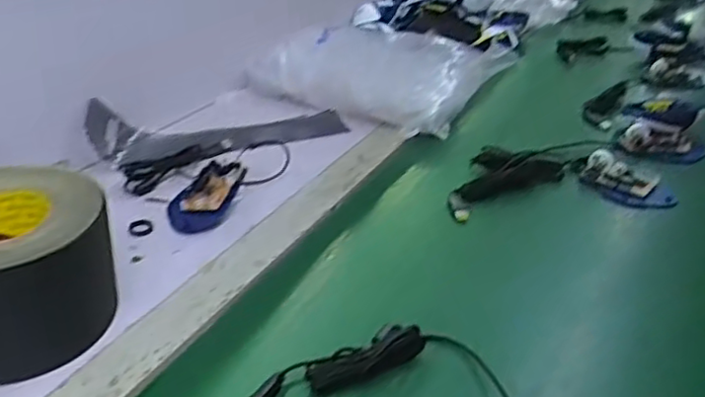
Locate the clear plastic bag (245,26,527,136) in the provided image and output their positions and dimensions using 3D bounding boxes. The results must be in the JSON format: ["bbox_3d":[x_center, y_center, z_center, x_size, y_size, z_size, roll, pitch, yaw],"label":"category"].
[{"bbox_3d":[0.043,-0.208,1.052,0.328,0.079,0.269,24,33,23],"label":"clear plastic bag"}]

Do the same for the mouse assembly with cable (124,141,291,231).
[{"bbox_3d":[-0.162,-0.034,0.777,0.155,0.031,0.170,32,37,33],"label":"mouse assembly with cable"}]

